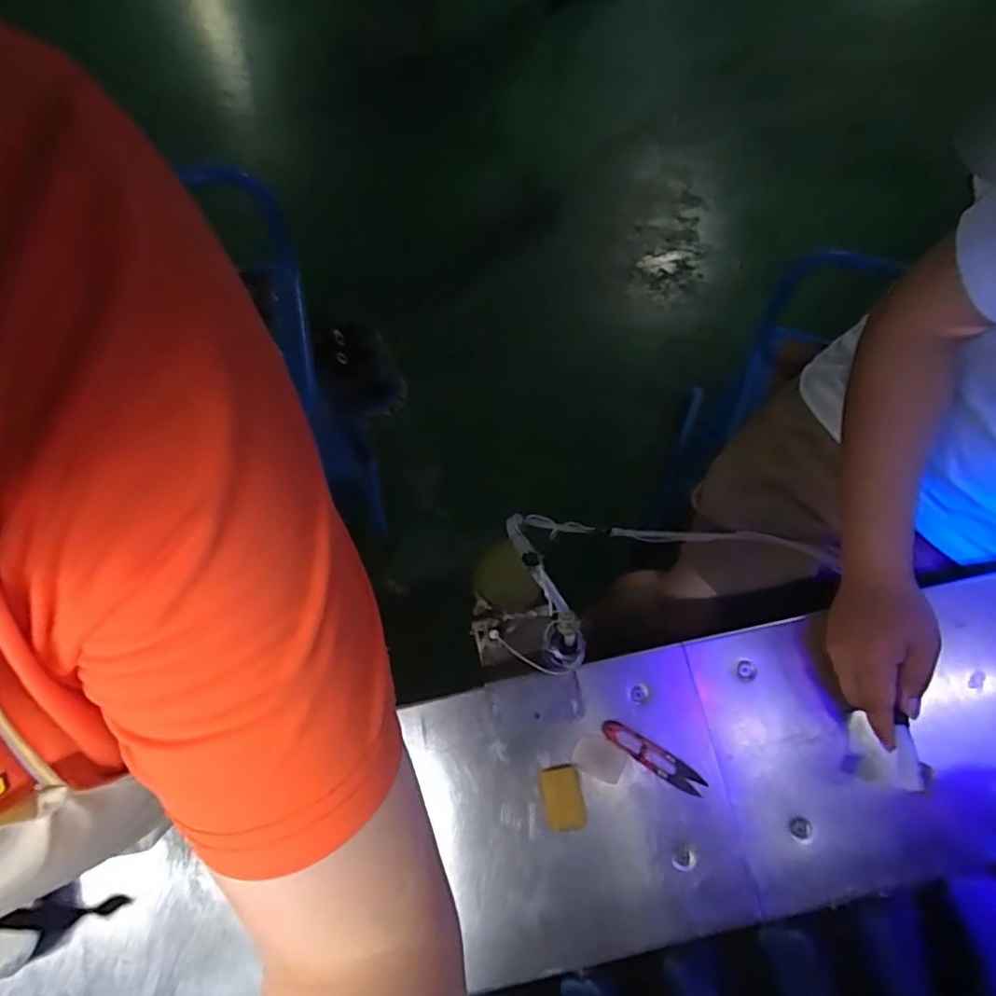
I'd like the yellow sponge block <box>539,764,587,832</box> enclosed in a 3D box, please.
[{"bbox_3d":[0.058,0.269,0.532,0.036,0.013,0.055,-12,75,-1],"label":"yellow sponge block"}]

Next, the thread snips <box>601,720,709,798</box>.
[{"bbox_3d":[0.142,0.237,0.542,0.102,0.011,0.023,31,78,9],"label":"thread snips"}]

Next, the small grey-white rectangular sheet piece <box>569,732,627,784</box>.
[{"bbox_3d":[0.093,0.237,0.543,0.046,0.004,0.035,24,77,8],"label":"small grey-white rectangular sheet piece"}]

